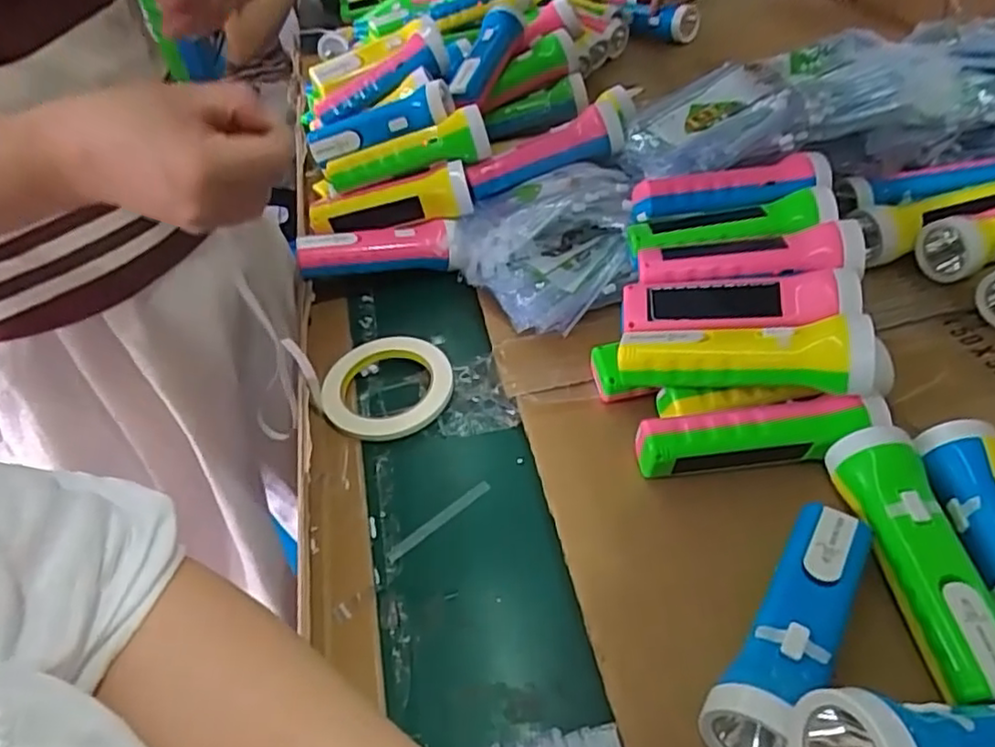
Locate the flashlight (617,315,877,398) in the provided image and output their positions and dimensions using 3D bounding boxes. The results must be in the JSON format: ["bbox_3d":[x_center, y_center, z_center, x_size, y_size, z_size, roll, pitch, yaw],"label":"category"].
[{"bbox_3d":[0.168,-0.013,0.467,0.160,0.056,0.042,7,45,15],"label":"flashlight"}]

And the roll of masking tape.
[{"bbox_3d":[-0.094,0.012,0.584,0.109,0.030,0.100,-4,43,4],"label":"roll of masking tape"}]

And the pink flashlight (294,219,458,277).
[{"bbox_3d":[-0.120,-0.127,0.687,0.155,0.047,0.048,-10,43,-2],"label":"pink flashlight"}]

